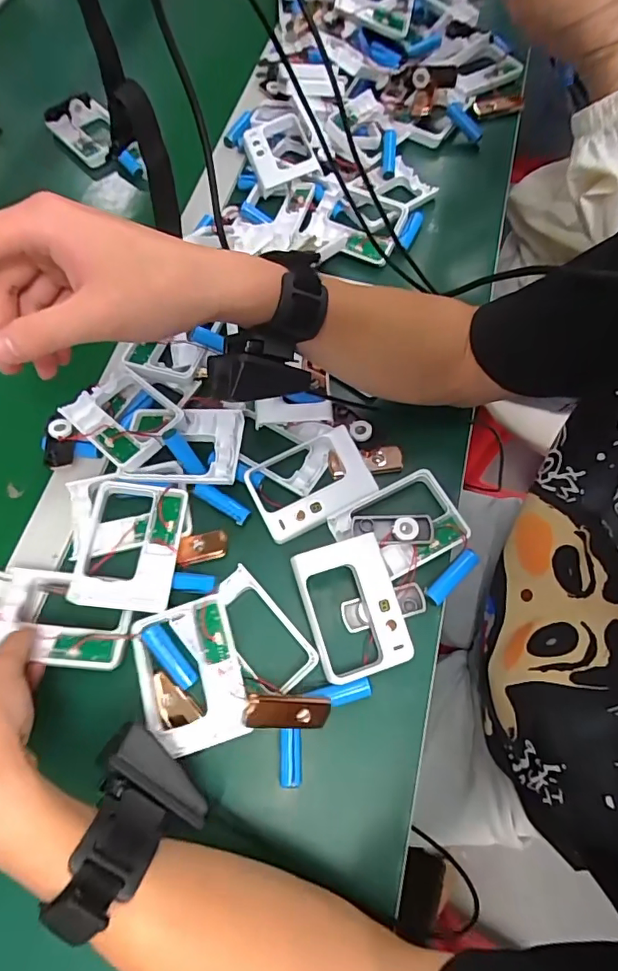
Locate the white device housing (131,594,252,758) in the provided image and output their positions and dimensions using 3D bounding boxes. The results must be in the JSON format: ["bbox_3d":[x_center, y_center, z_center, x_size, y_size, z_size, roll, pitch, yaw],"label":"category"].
[{"bbox_3d":[-0.081,0.130,0.351,0.067,0.023,0.094,-17,69,-6],"label":"white device housing"}]

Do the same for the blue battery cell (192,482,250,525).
[{"bbox_3d":[-0.071,0.014,0.408,0.049,0.015,0.013,30,72,11],"label":"blue battery cell"}]

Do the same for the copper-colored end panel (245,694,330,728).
[{"bbox_3d":[-0.013,0.149,0.335,0.055,0.005,0.021,10,79,-19],"label":"copper-colored end panel"}]

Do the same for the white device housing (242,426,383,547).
[{"bbox_3d":[0.002,0.000,0.411,0.093,0.014,0.060,-27,83,-10],"label":"white device housing"}]

